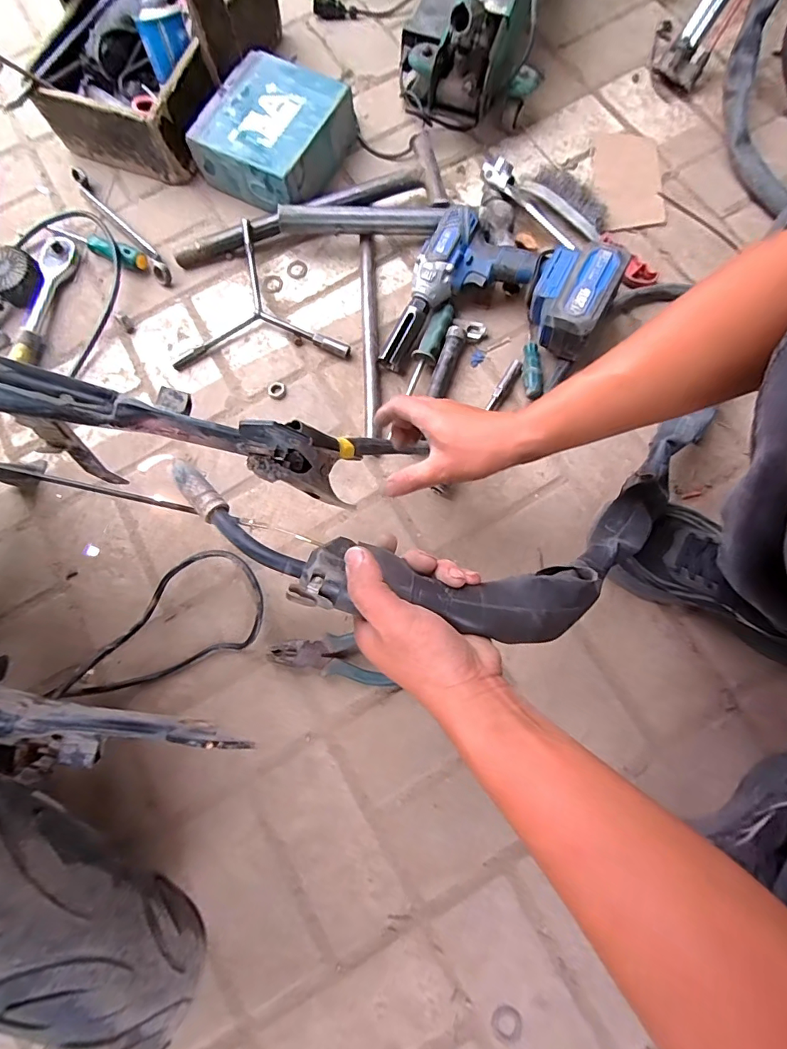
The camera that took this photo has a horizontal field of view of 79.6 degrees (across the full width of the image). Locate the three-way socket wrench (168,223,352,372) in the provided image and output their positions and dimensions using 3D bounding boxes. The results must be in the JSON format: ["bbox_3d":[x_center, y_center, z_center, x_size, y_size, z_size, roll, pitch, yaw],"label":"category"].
[{"bbox_3d":[-0.178,-0.307,0.630,0.229,0.036,0.191,-3,76,1],"label":"three-way socket wrench"}]

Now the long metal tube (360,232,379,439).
[{"bbox_3d":[-0.032,-0.253,0.622,0.019,0.025,0.286,-3,76,1],"label":"long metal tube"}]

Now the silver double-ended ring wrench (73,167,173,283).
[{"bbox_3d":[-0.398,-0.437,0.682,0.027,0.024,0.263,-40,78,-8],"label":"silver double-ended ring wrench"}]

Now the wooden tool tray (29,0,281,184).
[{"bbox_3d":[-0.346,-0.726,0.621,0.246,0.274,0.343,22,78,7],"label":"wooden tool tray"}]

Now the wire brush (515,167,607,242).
[{"bbox_3d":[0.237,-0.445,0.651,0.129,0.036,0.051,36,80,10],"label":"wire brush"}]

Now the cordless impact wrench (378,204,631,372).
[{"bbox_3d":[0.125,-0.263,0.581,0.234,0.102,0.208,28,78,8],"label":"cordless impact wrench"}]

